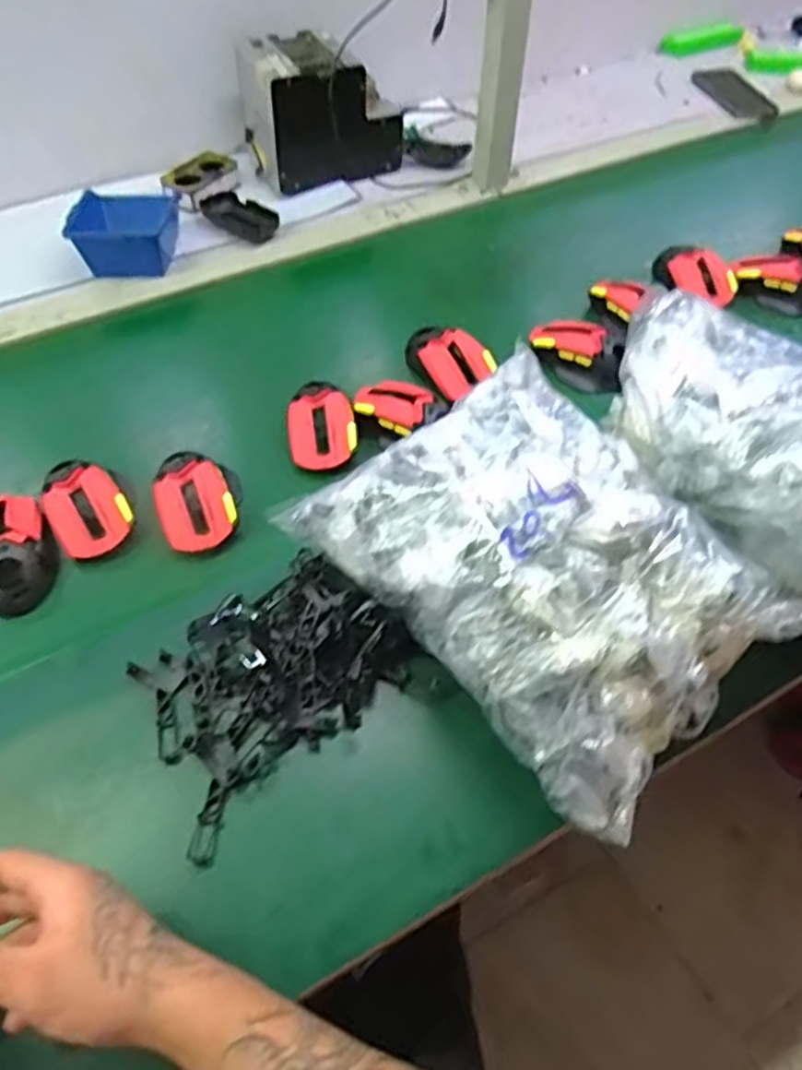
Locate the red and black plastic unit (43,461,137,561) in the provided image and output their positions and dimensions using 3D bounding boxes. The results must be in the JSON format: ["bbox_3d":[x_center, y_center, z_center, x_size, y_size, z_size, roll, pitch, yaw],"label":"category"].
[{"bbox_3d":[-0.281,-0.025,0.652,0.068,0.036,0.096,-28,59,-20],"label":"red and black plastic unit"}]

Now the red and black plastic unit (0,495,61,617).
[{"bbox_3d":[-0.335,0.013,0.624,0.074,0.038,0.109,-14,55,-12],"label":"red and black plastic unit"}]

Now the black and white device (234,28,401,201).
[{"bbox_3d":[-0.104,-0.562,0.963,0.188,0.145,0.116,-22,57,-17],"label":"black and white device"}]

